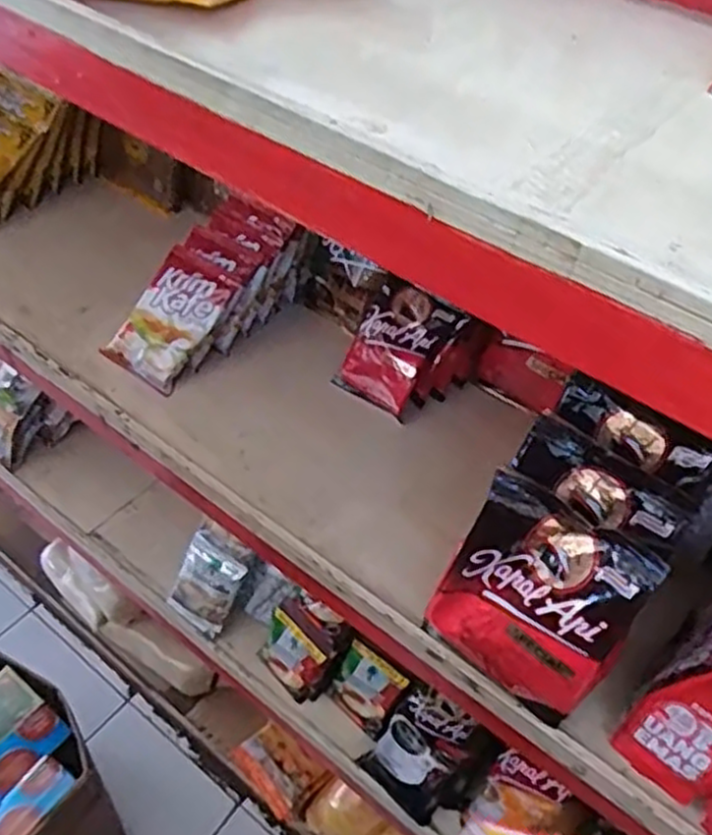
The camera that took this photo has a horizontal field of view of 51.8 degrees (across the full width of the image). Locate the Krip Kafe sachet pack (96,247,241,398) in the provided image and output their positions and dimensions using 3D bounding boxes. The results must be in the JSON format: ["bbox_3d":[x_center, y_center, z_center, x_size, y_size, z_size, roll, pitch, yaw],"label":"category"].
[{"bbox_3d":[-0.204,-0.109,0.806,0.093,0.015,0.144,31,84,16],"label":"Krip Kafe sachet pack"}]

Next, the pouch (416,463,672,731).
[{"bbox_3d":[0.127,0.142,0.550,0.132,0.193,0.063,35,53,23],"label":"pouch"}]

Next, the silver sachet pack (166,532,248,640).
[{"bbox_3d":[-0.203,0.230,0.992,0.082,0.126,0.015,30,19,7],"label":"silver sachet pack"}]

